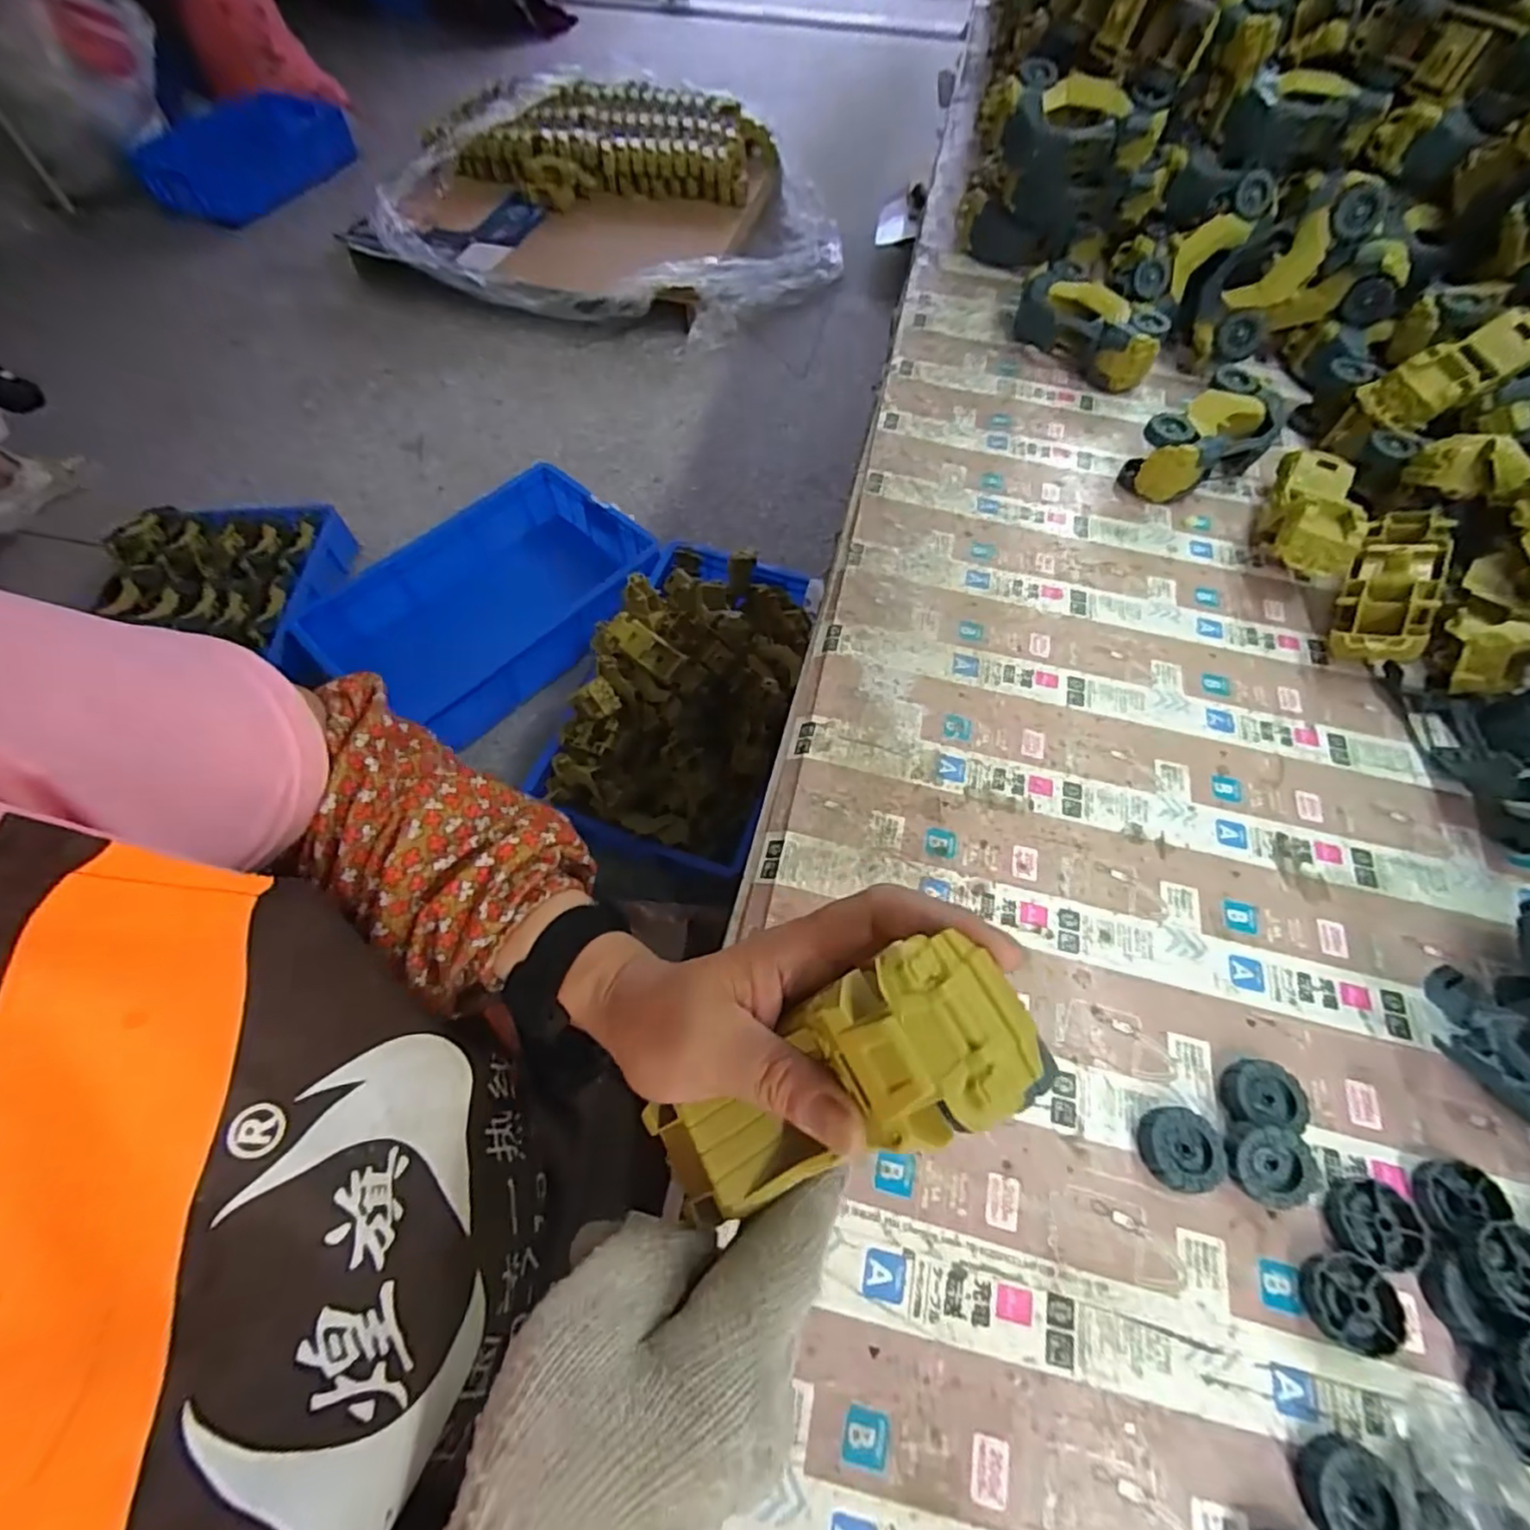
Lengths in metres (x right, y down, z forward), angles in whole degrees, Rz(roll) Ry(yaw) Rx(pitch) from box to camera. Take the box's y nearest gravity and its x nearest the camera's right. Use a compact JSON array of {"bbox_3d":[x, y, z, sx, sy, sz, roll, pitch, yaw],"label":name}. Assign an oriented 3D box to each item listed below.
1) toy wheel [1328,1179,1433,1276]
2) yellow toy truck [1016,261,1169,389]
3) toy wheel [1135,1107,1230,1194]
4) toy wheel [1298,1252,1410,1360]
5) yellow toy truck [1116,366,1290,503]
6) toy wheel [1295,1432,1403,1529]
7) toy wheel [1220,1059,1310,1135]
[{"bbox_3d":[0.304,0.228,0.332,0.045,0.010,0.037,5,61,3],"label":"toy wheel"},{"bbox_3d":[0.337,-0.456,0.698,0.068,0.058,0.160,-39,68,-20],"label":"yellow toy truck"},{"bbox_3d":[0.215,0.199,0.346,0.037,0.012,0.036,0,60,0],"label":"toy wheel"},{"bbox_3d":[0.279,0.256,0.316,0.041,0.011,0.038,0,60,0],"label":"toy wheel"},{"bbox_3d":[0.403,-0.294,0.611,0.151,0.057,0.080,-36,67,-19],"label":"yellow toy truck"},{"bbox_3d":[0.248,0.311,0.283,0.033,0.016,0.039,23,63,12],"label":"toy wheel"},{"bbox_3d":[0.269,0.178,0.361,0.039,0.016,0.032,6,61,3],"label":"toy wheel"}]

